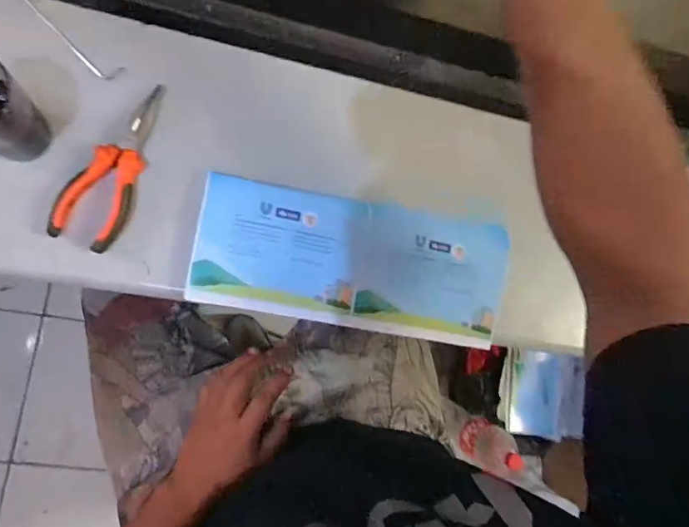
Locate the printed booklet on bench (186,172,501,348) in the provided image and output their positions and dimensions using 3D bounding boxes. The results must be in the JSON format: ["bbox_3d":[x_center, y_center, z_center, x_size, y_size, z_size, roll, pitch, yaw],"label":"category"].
[{"bbox_3d":[0.012,-0.001,0.459,0.299,0.016,0.123,10,90,-12],"label":"printed booklet on bench"}]

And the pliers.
[{"bbox_3d":[-0.204,-0.088,0.413,0.058,0.024,0.150,17,88,-9],"label":"pliers"}]

